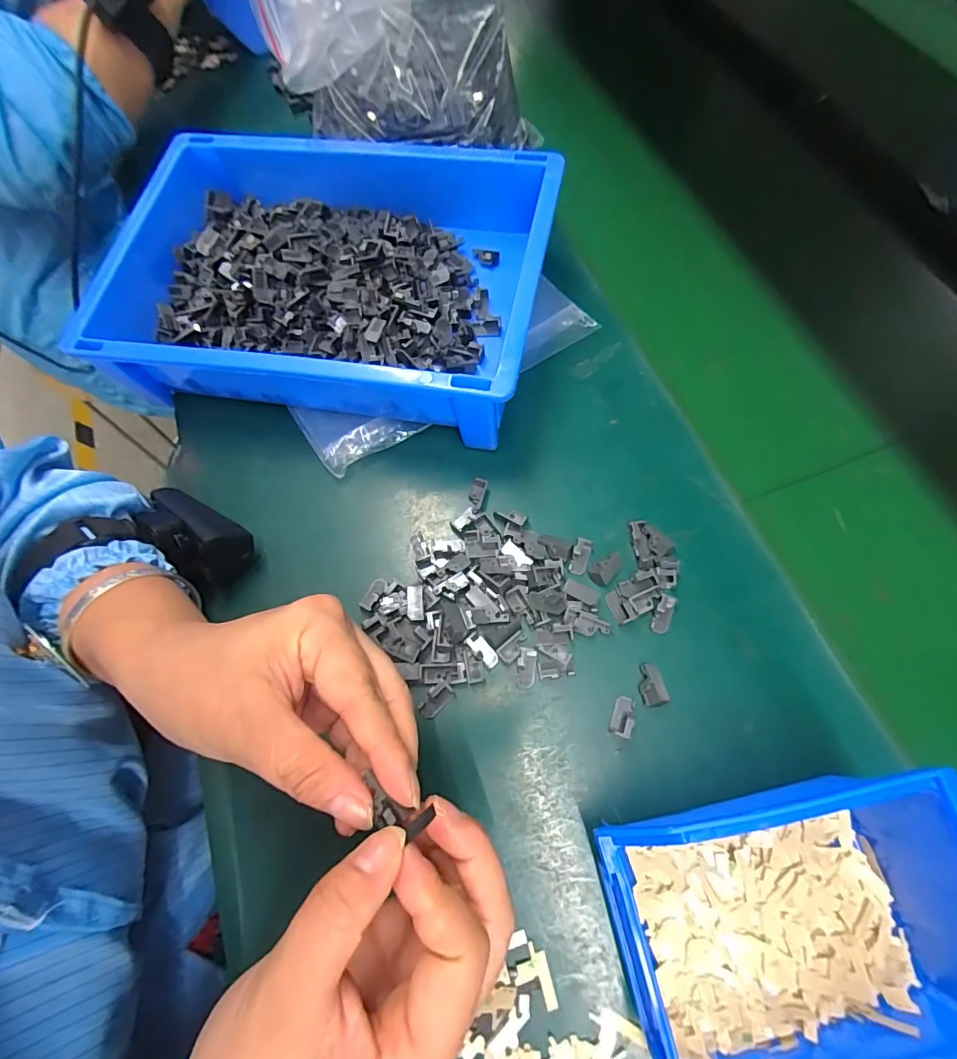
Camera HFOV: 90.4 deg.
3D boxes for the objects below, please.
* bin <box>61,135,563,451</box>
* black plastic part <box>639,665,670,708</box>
[{"bbox_3d":[-0.106,-0.182,0.346,0.294,0.075,0.204,10,68,5],"label":"bin"},{"bbox_3d":[0.098,0.087,0.268,0.014,0.005,0.022,-8,67,-3],"label":"black plastic part"}]

